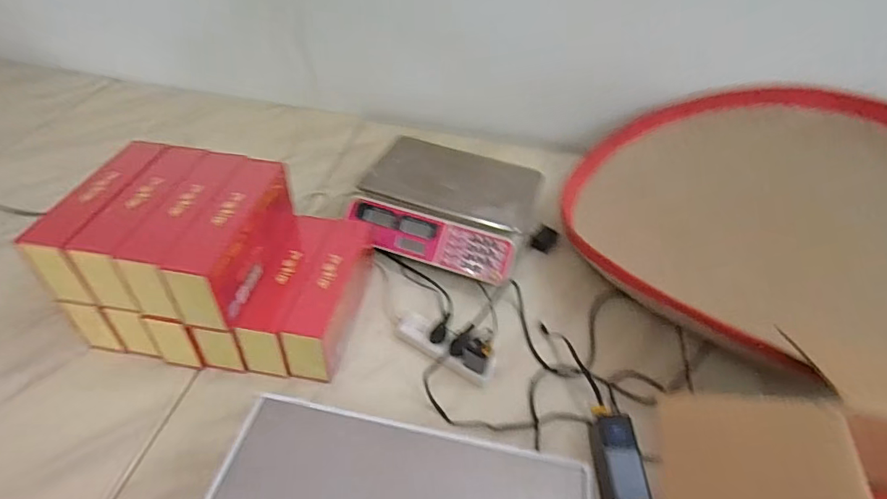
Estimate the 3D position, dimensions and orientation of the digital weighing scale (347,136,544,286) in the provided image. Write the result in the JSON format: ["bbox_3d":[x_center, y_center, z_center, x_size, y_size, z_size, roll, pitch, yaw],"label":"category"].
[{"bbox_3d":[0.010,-0.097,1.042,0.328,0.134,0.328,17,44,13],"label":"digital weighing scale"}]

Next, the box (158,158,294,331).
[{"bbox_3d":[-0.313,-0.017,0.750,0.075,0.117,0.248,10,43,5],"label":"box"}]

